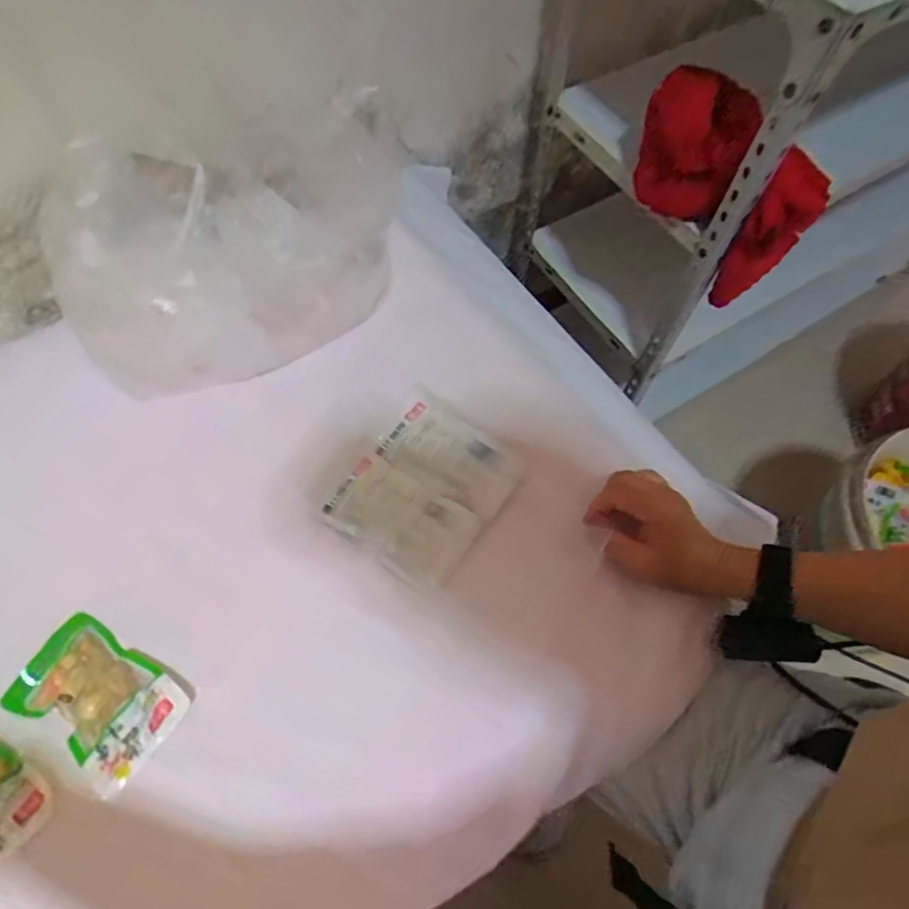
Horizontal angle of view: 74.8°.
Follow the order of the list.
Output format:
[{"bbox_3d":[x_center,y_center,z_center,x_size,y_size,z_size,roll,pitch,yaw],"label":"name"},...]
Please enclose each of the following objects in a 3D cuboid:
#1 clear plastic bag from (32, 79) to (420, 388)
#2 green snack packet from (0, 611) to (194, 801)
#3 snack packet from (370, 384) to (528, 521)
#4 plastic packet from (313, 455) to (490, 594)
[{"bbox_3d":[-0.187,-0.182,0.524,0.301,0.152,0.138,-26,68,-15],"label":"clear plastic bag"},{"bbox_3d":[-0.267,0.182,0.447,0.128,0.028,0.078,31,67,12],"label":"green snack packet"},{"bbox_3d":[-0.004,-0.002,0.548,0.136,0.010,0.077,36,68,14],"label":"snack packet"},{"bbox_3d":[-0.047,0.056,0.521,0.127,0.008,0.079,33,67,12],"label":"plastic packet"}]

